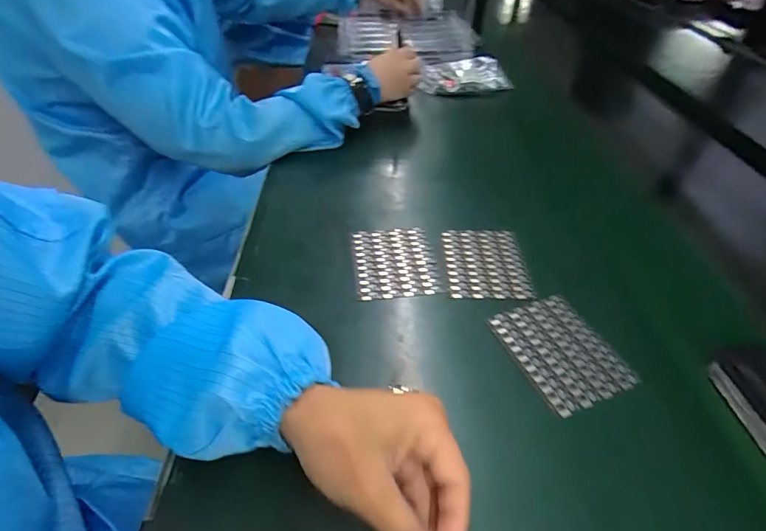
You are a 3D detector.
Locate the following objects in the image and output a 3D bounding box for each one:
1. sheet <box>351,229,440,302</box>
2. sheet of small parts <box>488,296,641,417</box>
[{"bbox_3d":[0.011,-0.005,0.429,0.080,0.011,0.096,-3,44,-6],"label":"sheet"},{"bbox_3d":[0.150,0.069,0.350,0.078,0.010,0.098,-15,47,-18],"label":"sheet of small parts"}]

